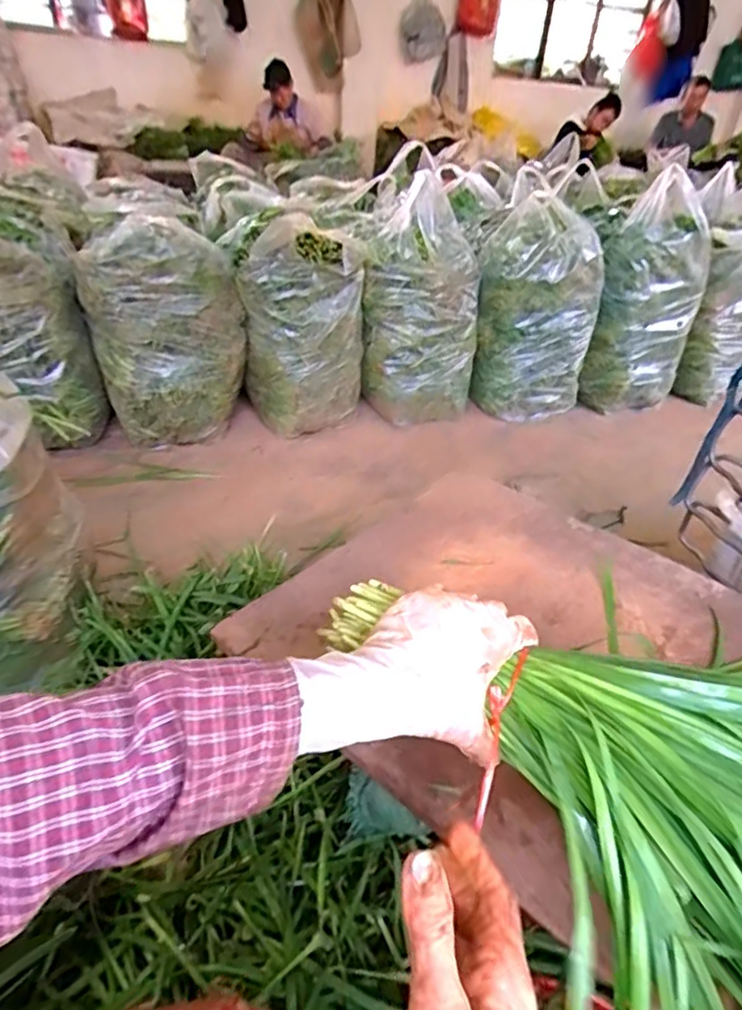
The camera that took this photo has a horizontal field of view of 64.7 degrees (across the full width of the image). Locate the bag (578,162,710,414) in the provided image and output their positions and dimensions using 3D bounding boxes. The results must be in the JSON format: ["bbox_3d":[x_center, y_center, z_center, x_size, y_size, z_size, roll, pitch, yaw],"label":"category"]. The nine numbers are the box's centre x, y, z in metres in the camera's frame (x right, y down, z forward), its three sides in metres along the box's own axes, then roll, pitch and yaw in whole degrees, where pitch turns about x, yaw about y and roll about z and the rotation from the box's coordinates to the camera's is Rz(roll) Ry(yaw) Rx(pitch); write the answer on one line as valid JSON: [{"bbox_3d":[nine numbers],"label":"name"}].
[{"bbox_3d":[0.787,-0.615,1.725,0.305,0.593,0.261,7,35,3],"label":"bag"}]

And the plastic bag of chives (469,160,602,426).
[{"bbox_3d":[0.472,-0.545,1.673,0.316,0.547,0.285,15,36,15],"label":"plastic bag of chives"}]

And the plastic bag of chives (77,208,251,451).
[{"bbox_3d":[-0.496,-0.410,1.420,0.332,0.468,0.231,-15,40,-26],"label":"plastic bag of chives"}]

